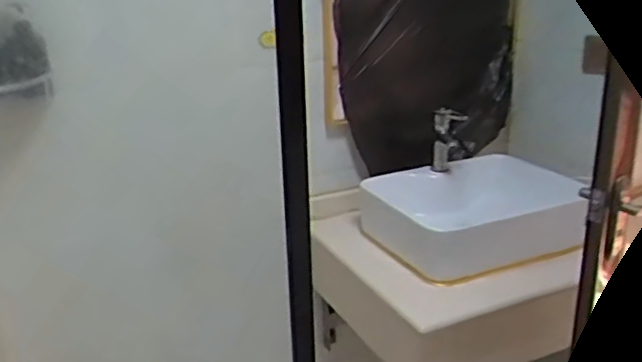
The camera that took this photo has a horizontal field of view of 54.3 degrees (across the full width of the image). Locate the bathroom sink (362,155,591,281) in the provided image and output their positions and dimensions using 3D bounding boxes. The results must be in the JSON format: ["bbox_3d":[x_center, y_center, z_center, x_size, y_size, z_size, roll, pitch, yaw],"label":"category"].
[{"bbox_3d":[0.344,0.076,1.404,0.477,0.130,0.314,-8,21,-18],"label":"bathroom sink"}]

